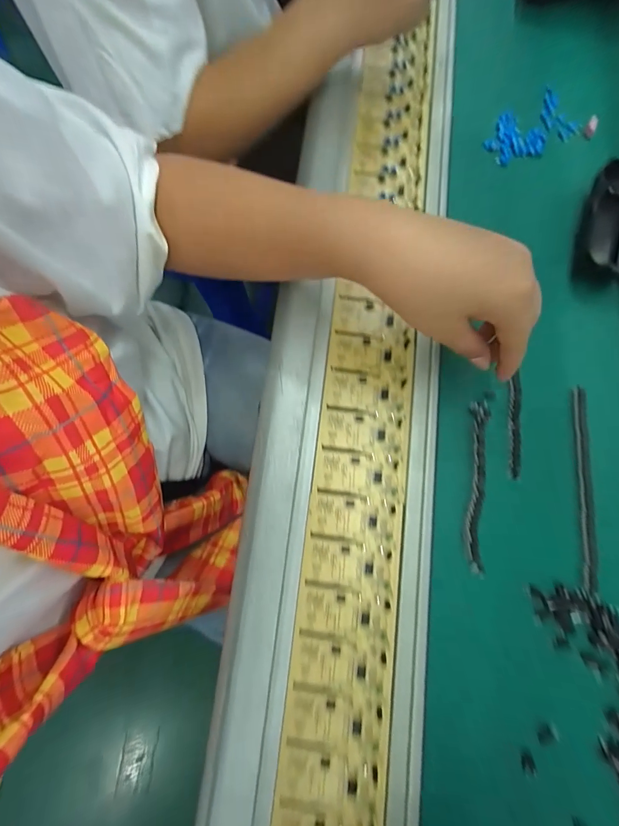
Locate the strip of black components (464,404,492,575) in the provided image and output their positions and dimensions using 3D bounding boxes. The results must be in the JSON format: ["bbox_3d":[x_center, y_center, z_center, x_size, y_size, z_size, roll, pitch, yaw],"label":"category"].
[{"bbox_3d":[0.129,0.054,0.281,0.014,0.015,0.129,8,75,2],"label":"strip of black components"}]

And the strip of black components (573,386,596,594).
[{"bbox_3d":[0.211,0.055,0.277,0.012,0.010,0.152,5,75,2],"label":"strip of black components"}]

